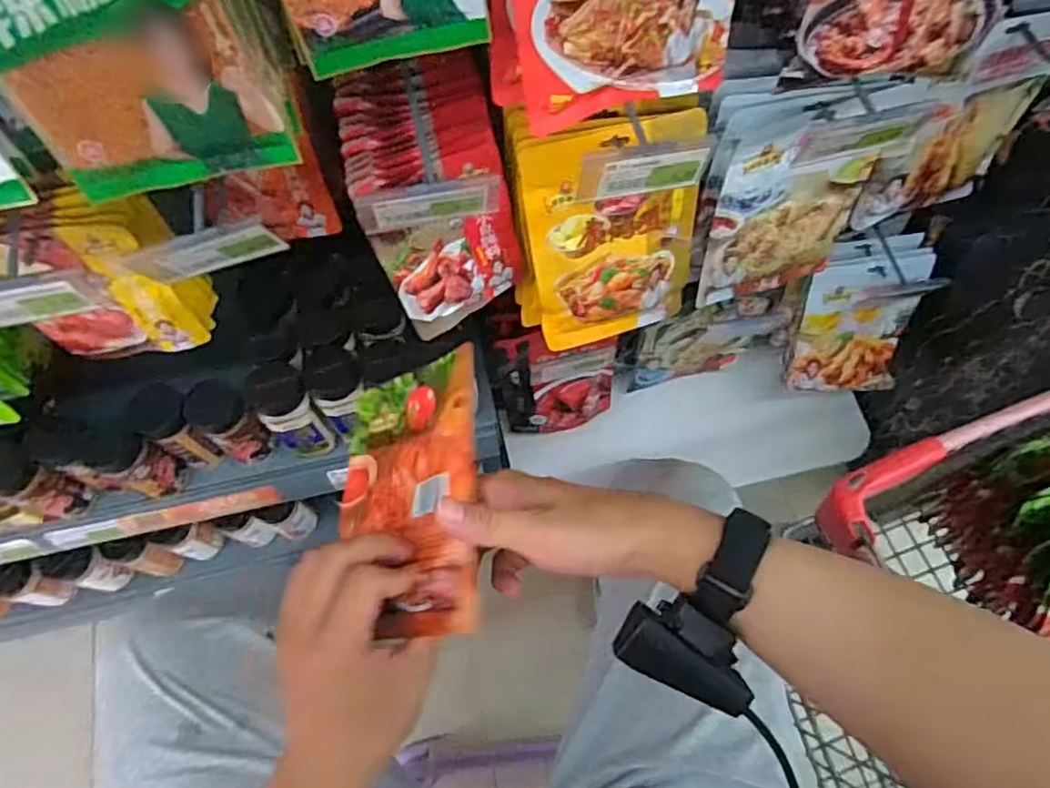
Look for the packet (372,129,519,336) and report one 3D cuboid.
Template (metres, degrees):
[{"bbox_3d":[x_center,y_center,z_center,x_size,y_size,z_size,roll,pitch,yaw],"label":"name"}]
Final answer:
[{"bbox_3d":[-0.064,-0.131,0.573,0.123,0.174,0.016,-31,56,-9],"label":"packet"}]

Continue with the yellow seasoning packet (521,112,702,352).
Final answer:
[{"bbox_3d":[0.084,-0.137,0.597,0.153,0.233,0.015,-15,49,-3],"label":"yellow seasoning packet"}]

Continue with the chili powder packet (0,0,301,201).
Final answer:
[{"bbox_3d":[-0.228,-0.191,0.352,0.138,0.188,0.012,-12,58,-2],"label":"chili powder packet"}]

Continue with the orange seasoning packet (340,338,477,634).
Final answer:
[{"bbox_3d":[-0.076,0.064,0.418,0.124,0.014,0.173,-20,60,35],"label":"orange seasoning packet"}]

